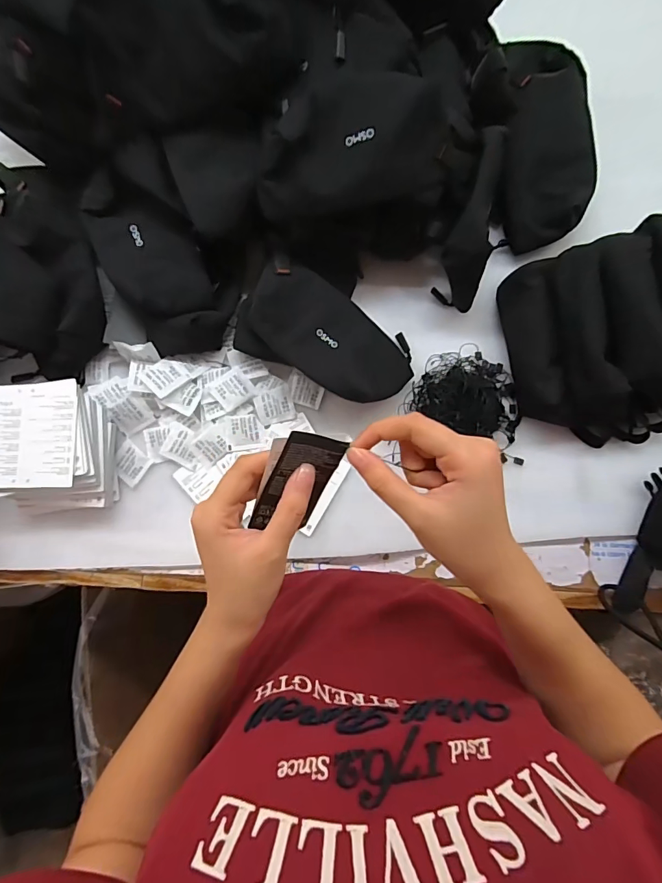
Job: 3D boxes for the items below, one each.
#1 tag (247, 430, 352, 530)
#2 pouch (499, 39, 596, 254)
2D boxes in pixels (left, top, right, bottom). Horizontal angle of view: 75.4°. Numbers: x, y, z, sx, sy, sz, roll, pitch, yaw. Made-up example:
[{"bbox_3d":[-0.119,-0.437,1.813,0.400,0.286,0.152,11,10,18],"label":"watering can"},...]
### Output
[{"bbox_3d":[-0.021,0.028,0.284,0.041,0.005,0.081,13,123,-23],"label":"tag"},{"bbox_3d":[0.242,-0.346,0.479,0.094,0.062,0.252,3,84,0],"label":"pouch"}]

